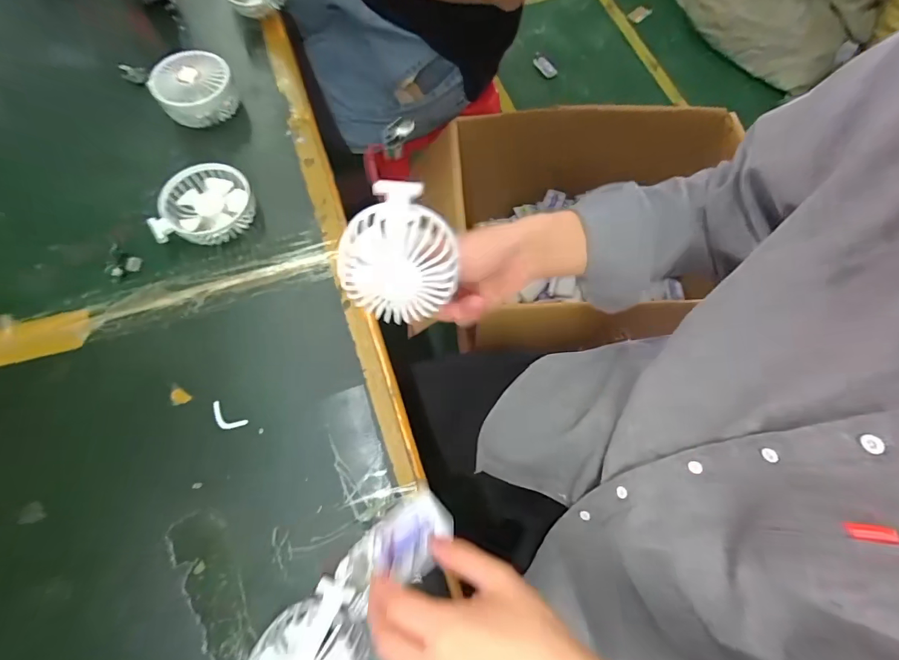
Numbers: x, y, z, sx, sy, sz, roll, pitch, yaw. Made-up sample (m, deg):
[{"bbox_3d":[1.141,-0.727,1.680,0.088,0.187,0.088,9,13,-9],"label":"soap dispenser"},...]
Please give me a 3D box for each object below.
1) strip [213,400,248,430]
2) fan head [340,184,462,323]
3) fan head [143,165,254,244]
[{"bbox_3d":[-0.210,0.082,0.383,0.037,0.004,0.017,30,70,9],"label":"strip"},{"bbox_3d":[-0.035,-0.055,0.298,0.082,0.087,0.040,38,27,-20],"label":"fan head"},{"bbox_3d":[-0.265,-0.134,0.447,0.094,0.032,0.086,0,69,-3],"label":"fan head"}]

